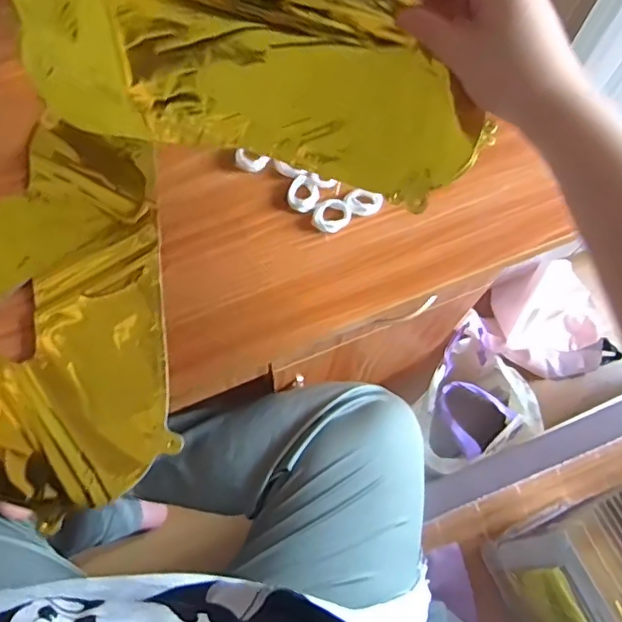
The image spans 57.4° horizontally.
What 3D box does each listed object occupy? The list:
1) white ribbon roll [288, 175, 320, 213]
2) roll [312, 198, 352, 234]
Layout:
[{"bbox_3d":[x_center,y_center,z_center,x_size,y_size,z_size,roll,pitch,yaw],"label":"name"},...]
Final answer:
[{"bbox_3d":[-0.006,-0.107,0.518,0.028,0.004,0.033,24,70,6],"label":"white ribbon roll"},{"bbox_3d":[0.019,-0.086,0.510,0.031,0.004,0.034,1,69,-2],"label":"roll"}]

